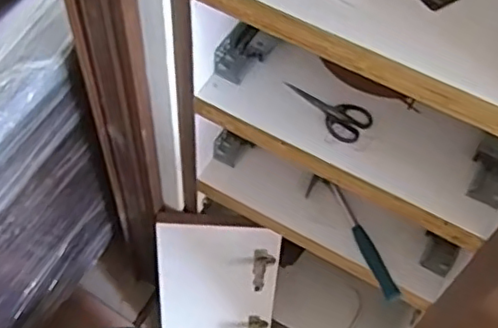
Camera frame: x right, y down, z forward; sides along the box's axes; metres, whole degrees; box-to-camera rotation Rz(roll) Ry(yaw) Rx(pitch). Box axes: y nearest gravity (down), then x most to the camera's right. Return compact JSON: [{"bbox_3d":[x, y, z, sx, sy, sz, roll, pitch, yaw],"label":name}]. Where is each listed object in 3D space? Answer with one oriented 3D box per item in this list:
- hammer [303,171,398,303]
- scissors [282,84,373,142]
[{"bbox_3d":[0.166,0.118,1.001,0.045,0.037,0.232,-26,62,-19],"label":"hammer"},{"bbox_3d":[0.110,-0.080,0.867,0.126,0.007,0.064,40,63,20],"label":"scissors"}]

